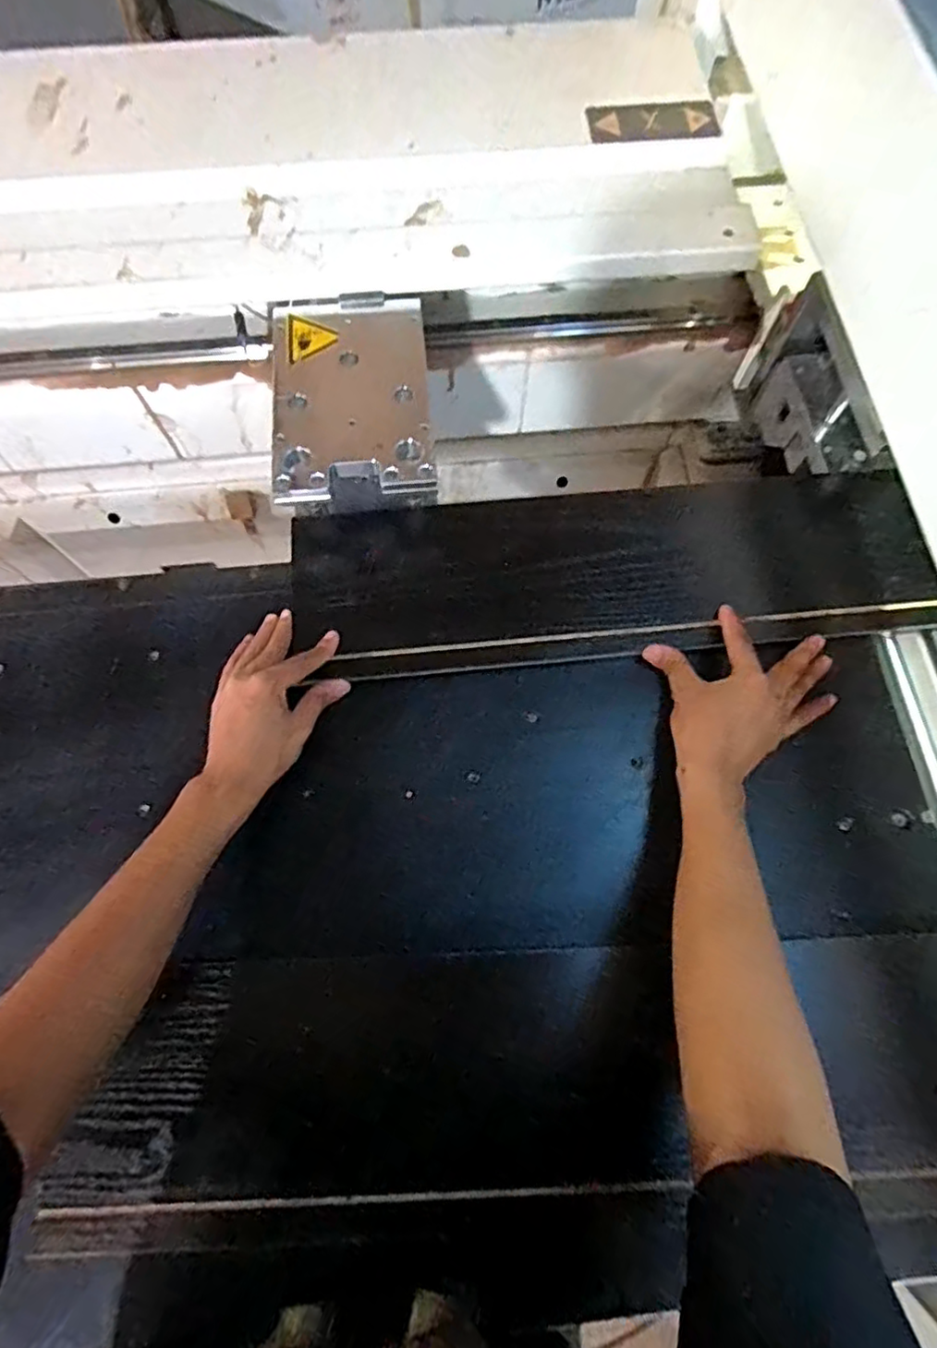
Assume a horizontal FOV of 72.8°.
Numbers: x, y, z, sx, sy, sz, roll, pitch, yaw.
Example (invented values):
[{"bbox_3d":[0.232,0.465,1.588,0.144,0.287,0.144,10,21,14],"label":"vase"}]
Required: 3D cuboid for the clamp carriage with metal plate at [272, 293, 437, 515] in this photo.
[{"bbox_3d":[-0.110,-0.254,0.630,0.137,0.090,0.224,-5,70,-2],"label":"clamp carriage with metal plate"}]

